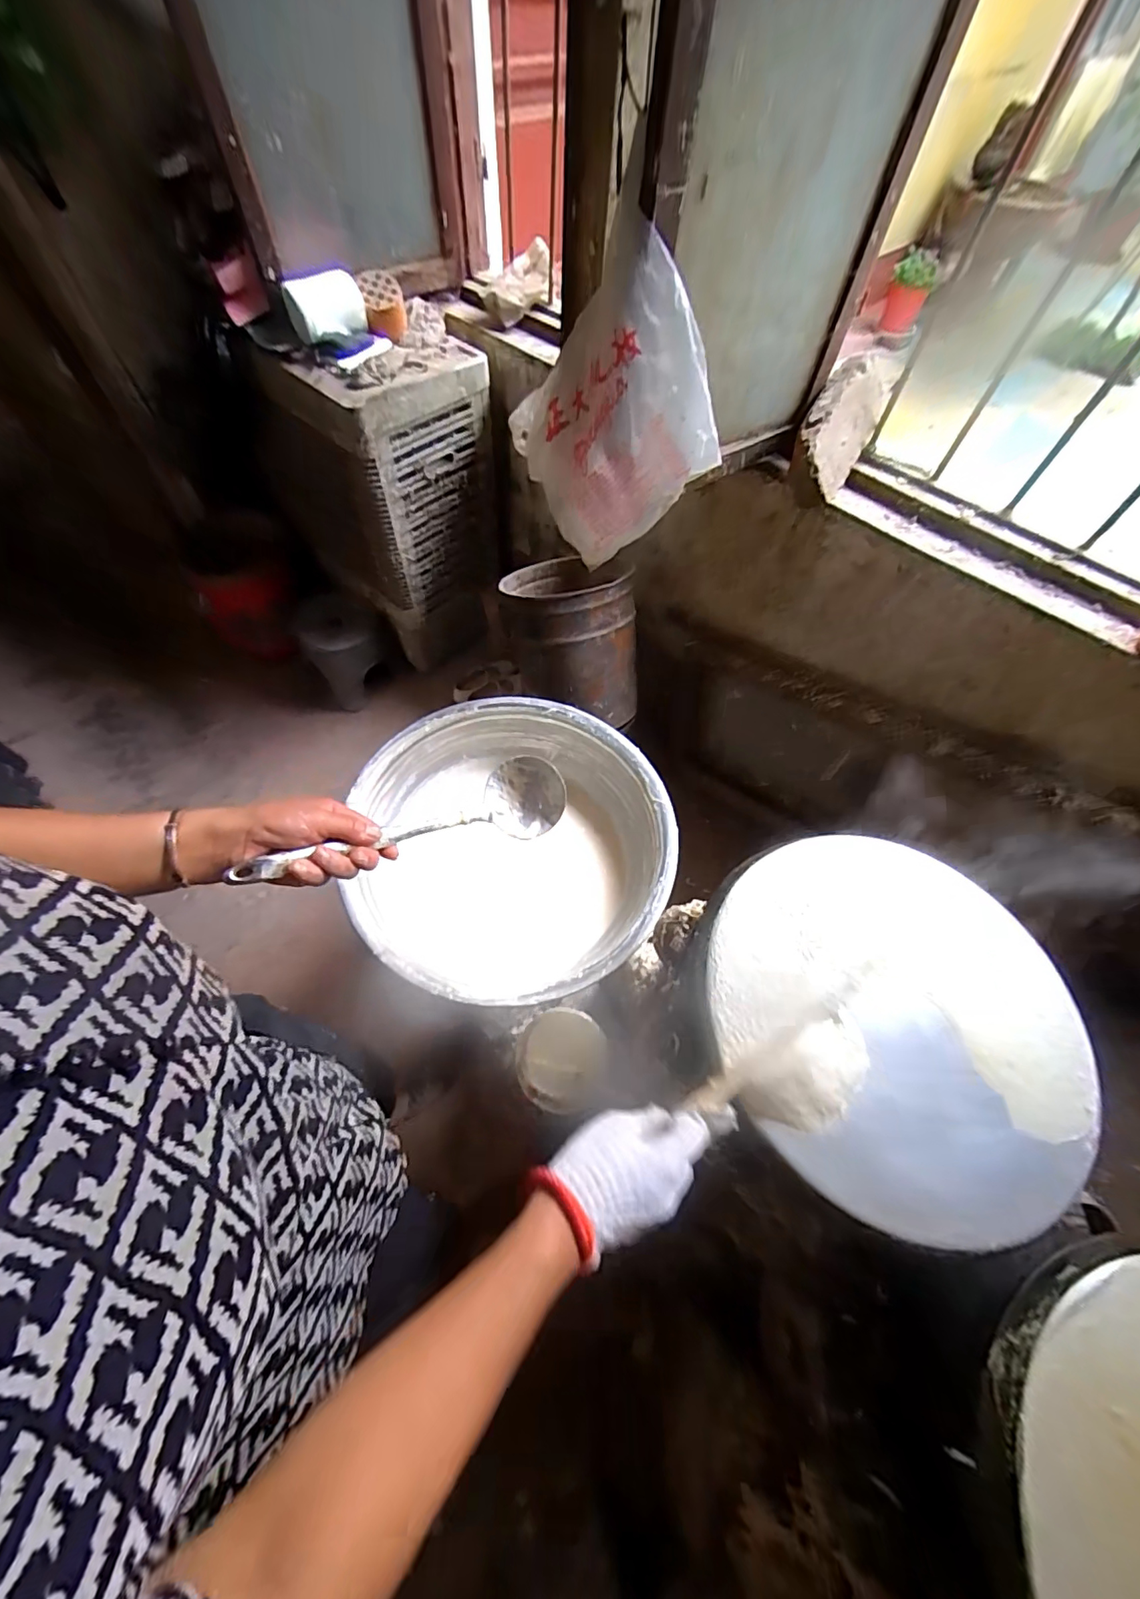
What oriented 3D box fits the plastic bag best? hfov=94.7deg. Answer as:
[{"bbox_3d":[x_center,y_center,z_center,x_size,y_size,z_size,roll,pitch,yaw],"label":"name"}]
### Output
[{"bbox_3d":[0.057,-0.551,0.734,0.206,0.317,0.249,-20,62,-14],"label":"plastic bag"}]

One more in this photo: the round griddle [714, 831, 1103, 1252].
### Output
[{"bbox_3d":[0.315,0.195,0.504,0.350,0.034,0.348,11,60,4],"label":"round griddle"}]

